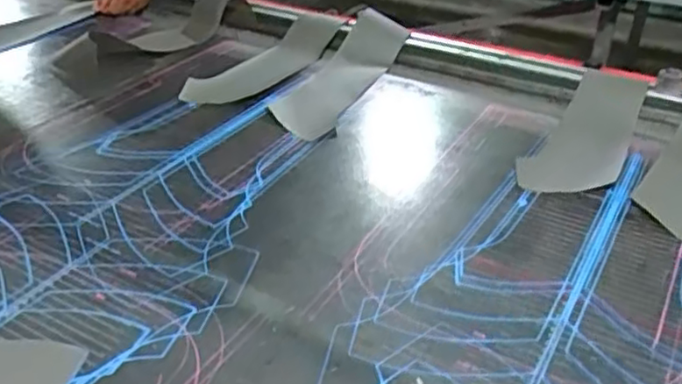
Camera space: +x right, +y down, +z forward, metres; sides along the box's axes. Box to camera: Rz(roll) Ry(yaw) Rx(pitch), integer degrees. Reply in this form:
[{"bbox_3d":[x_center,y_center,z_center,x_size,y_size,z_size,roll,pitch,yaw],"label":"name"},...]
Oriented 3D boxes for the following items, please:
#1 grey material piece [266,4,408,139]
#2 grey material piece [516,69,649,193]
[{"bbox_3d":[-0.002,-0.172,1.003,0.123,0.053,0.315,19,52,25],"label":"grey material piece"},{"bbox_3d":[0.324,-0.083,0.880,0.109,0.030,0.321,17,38,23],"label":"grey material piece"}]

